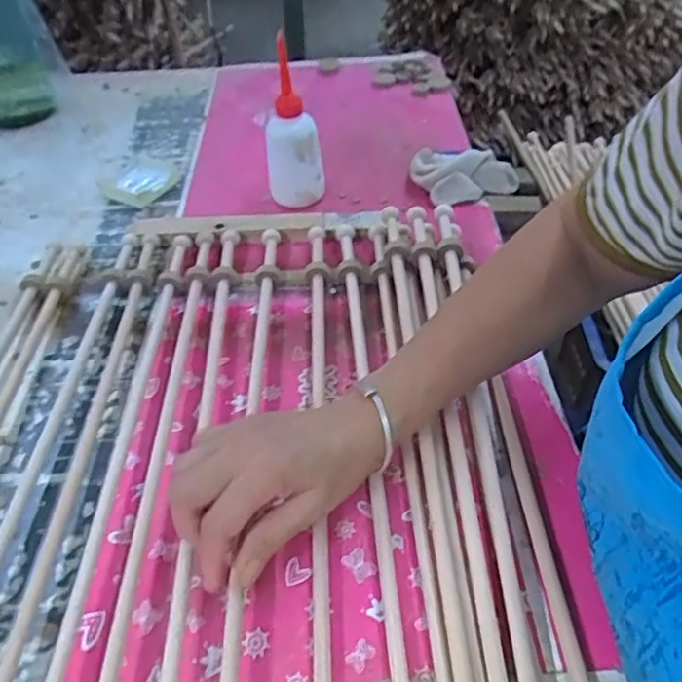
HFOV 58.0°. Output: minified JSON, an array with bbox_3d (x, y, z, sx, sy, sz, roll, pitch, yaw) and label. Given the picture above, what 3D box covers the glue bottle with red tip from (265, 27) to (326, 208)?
[{"bbox_3d":[-0.053,-0.226,0.667,0.061,0.156,0.056,-4,45,-1],"label":"glue bottle with red tip"}]

